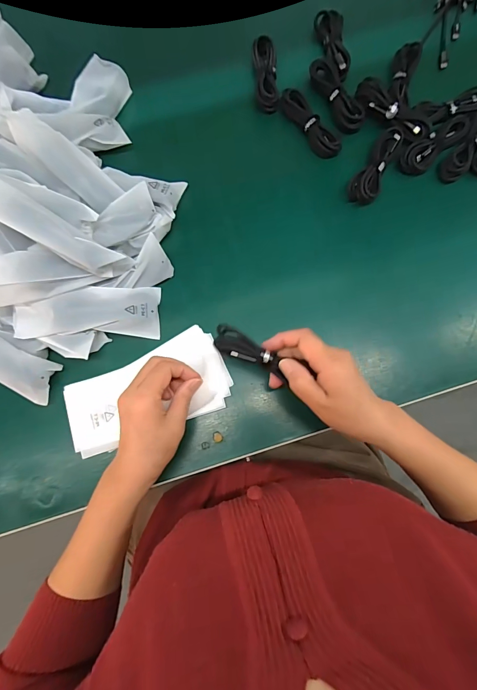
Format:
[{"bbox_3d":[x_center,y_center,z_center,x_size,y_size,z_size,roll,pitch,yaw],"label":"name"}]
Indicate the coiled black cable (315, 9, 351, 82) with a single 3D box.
[{"bbox_3d":[0.139,-0.424,0.461,0.035,0.020,0.114,-12,82,-3],"label":"coiled black cable"}]

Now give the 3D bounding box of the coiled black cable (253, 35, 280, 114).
[{"bbox_3d":[0.038,-0.375,0.452,0.031,0.023,0.101,-3,81,-1],"label":"coiled black cable"}]

